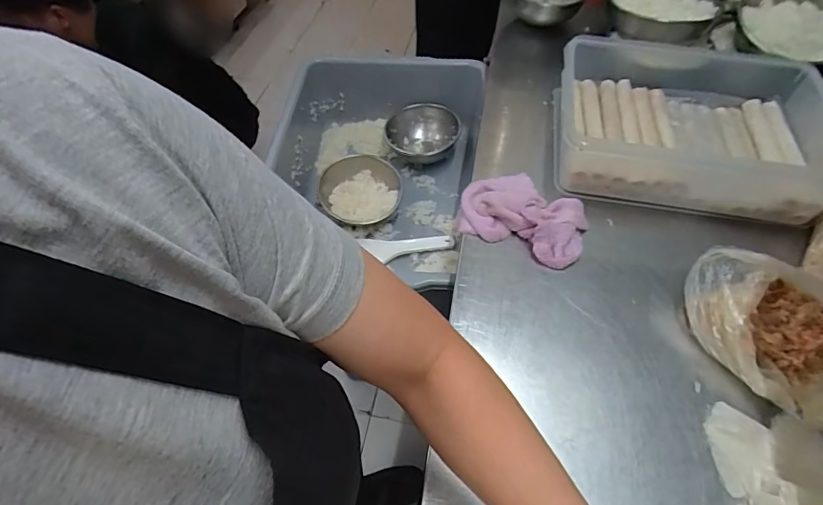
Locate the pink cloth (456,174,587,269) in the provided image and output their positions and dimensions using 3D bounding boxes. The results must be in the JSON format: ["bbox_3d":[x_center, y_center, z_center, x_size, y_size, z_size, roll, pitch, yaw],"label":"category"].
[{"bbox_3d":[0.154,-0.057,0.634,0.172,0.035,0.131,22,56,17],"label":"pink cloth"}]

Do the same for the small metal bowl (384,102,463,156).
[{"bbox_3d":[0.024,-0.259,1.072,0.174,0.091,0.153,1,53,2],"label":"small metal bowl"}]

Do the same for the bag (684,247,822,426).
[{"bbox_3d":[0.397,0.080,0.492,0.140,0.070,0.187,-15,54,-11],"label":"bag"}]

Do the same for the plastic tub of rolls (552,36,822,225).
[{"bbox_3d":[0.407,-0.181,0.676,0.380,0.113,0.272,10,54,8],"label":"plastic tub of rolls"}]

